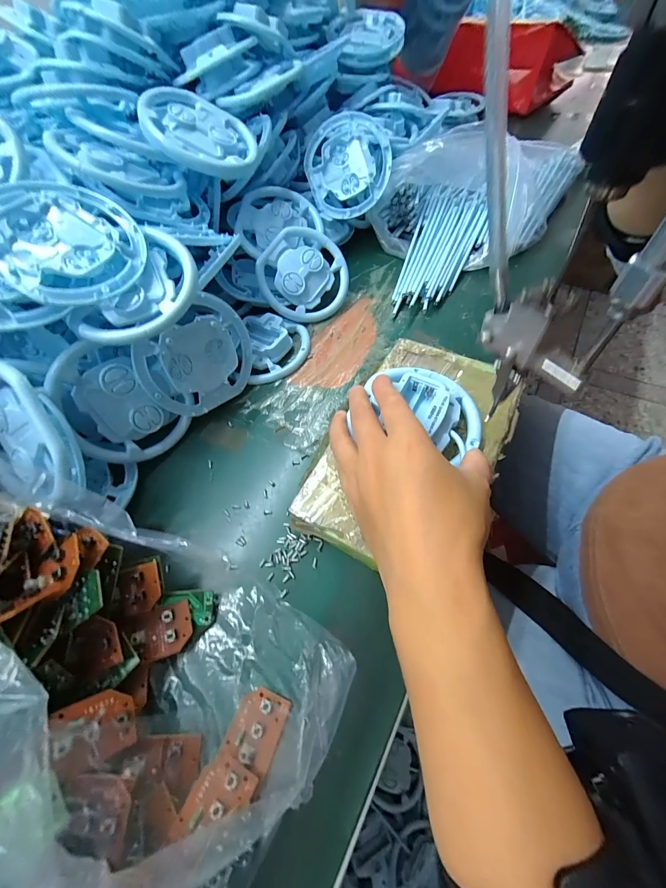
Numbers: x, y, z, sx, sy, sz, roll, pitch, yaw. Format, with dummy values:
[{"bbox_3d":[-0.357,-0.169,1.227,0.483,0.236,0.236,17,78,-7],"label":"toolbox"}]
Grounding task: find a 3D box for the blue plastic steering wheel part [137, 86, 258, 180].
[{"bbox_3d":[-0.125,-0.295,0.307,0.100,0.014,0.089,-11,80,-25],"label":"blue plastic steering wheel part"}]

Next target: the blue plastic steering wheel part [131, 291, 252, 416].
[{"bbox_3d":[-0.118,-0.074,0.293,0.018,0.086,0.102,23,62,40],"label":"blue plastic steering wheel part"}]

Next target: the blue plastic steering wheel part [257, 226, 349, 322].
[{"bbox_3d":[-0.034,-0.193,0.370,0.102,0.014,0.101,-6,96,-14],"label":"blue plastic steering wheel part"}]

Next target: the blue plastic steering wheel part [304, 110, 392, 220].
[{"bbox_3d":[0.018,-0.339,0.392,0.103,0.102,0.014,-18,16,17],"label":"blue plastic steering wheel part"}]

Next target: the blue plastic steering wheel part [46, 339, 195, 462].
[{"bbox_3d":[-0.176,-0.027,0.267,0.020,0.102,0.076,22,75,45],"label":"blue plastic steering wheel part"}]

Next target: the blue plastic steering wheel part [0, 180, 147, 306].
[{"bbox_3d":[-0.191,-0.143,0.226,0.098,0.010,0.098,7,71,-20],"label":"blue plastic steering wheel part"}]

